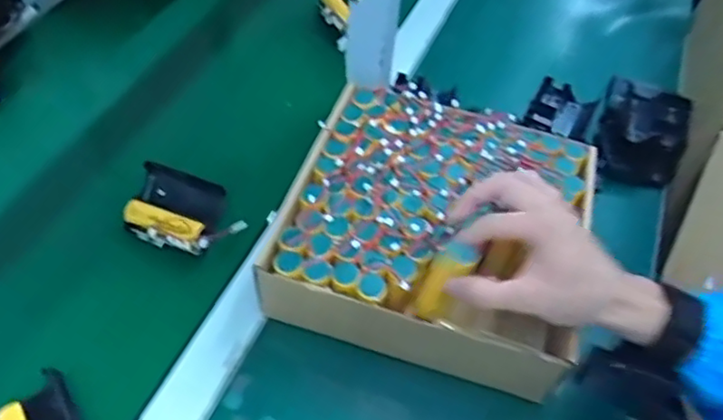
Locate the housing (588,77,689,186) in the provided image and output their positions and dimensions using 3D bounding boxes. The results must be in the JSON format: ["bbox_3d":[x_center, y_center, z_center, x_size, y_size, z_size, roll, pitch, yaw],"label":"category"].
[{"bbox_3d":[0.299,-0.089,0.668,0.087,0.034,0.140,20,52,10],"label":"housing"}]

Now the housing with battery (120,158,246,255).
[{"bbox_3d":[-0.159,0.000,0.546,0.105,0.041,0.058,14,52,6],"label":"housing with battery"}]

